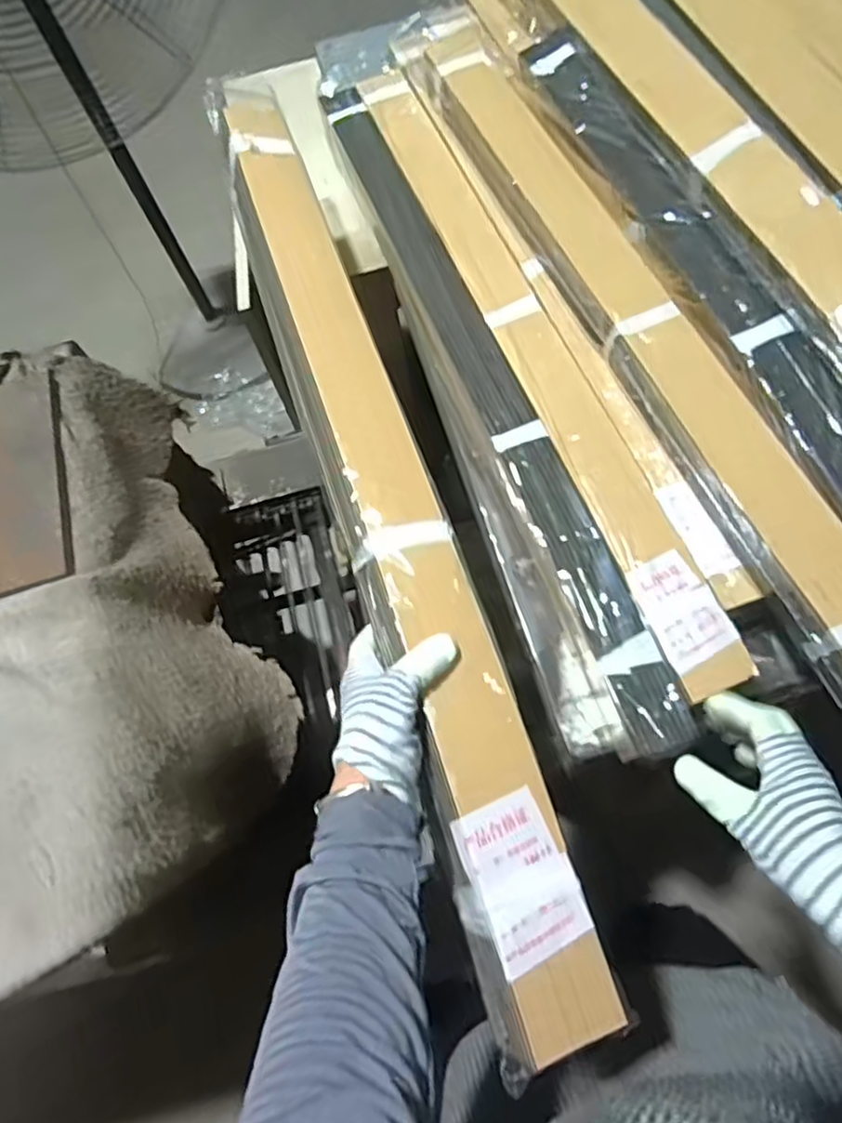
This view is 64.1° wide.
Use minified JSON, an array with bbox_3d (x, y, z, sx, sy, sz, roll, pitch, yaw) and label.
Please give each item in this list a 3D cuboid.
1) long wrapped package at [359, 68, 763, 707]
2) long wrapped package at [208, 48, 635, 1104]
[{"bbox_3d":[0.114,-0.297,0.816,0.089,0.036,0.971,-22,68,-4],"label":"long wrapped package"},{"bbox_3d":[-0.048,-0.098,0.619,0.091,0.049,0.967,-18,67,-5],"label":"long wrapped package"}]

